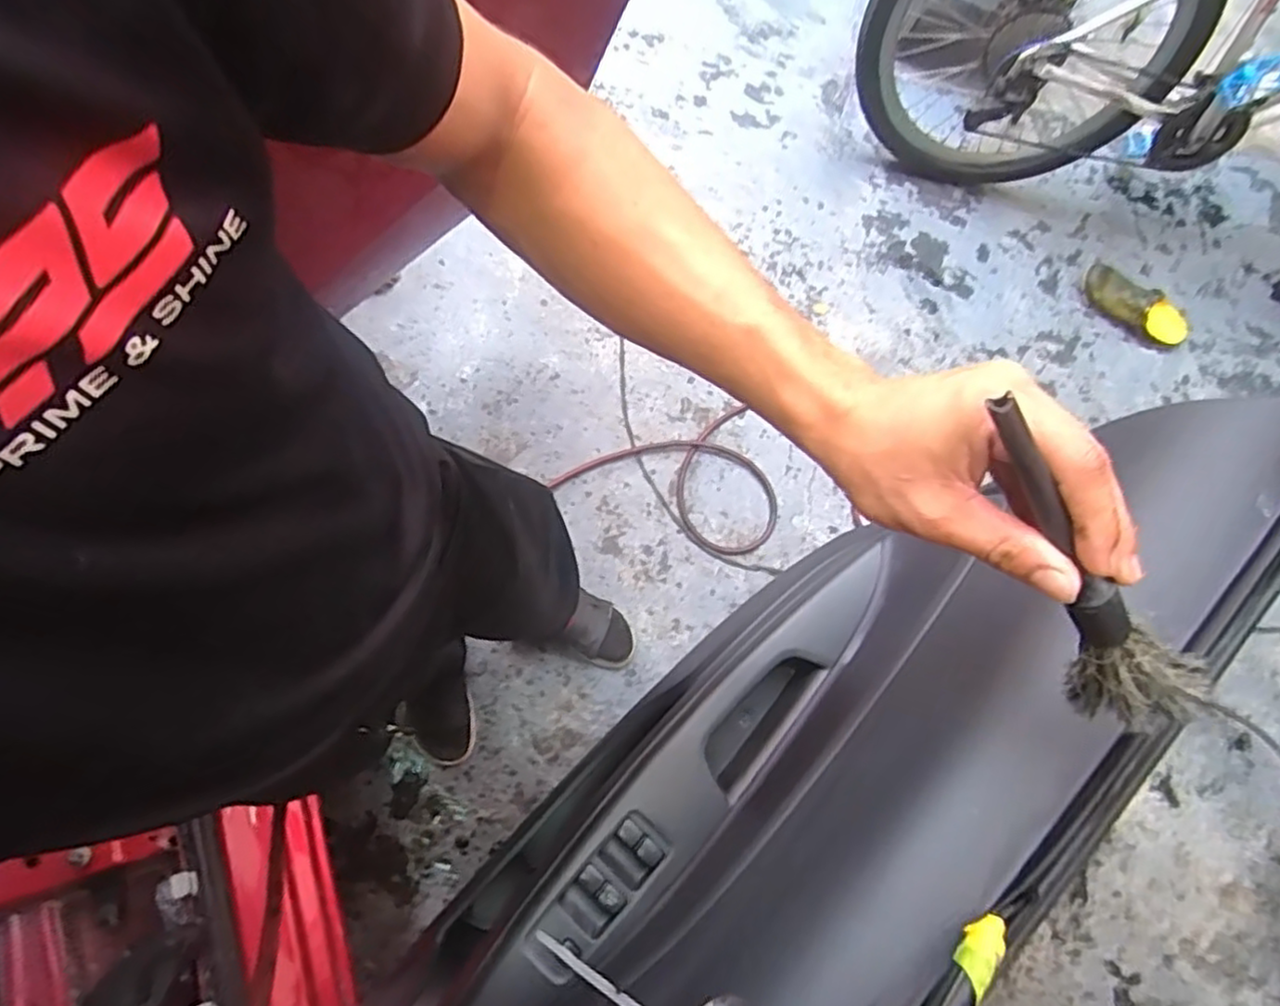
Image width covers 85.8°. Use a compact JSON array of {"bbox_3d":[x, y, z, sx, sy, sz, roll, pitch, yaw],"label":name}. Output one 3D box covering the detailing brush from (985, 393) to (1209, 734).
[{"bbox_3d":[0.174,0.025,0.275,0.036,0.037,0.163,-42,111,-14],"label":"detailing brush"}]

